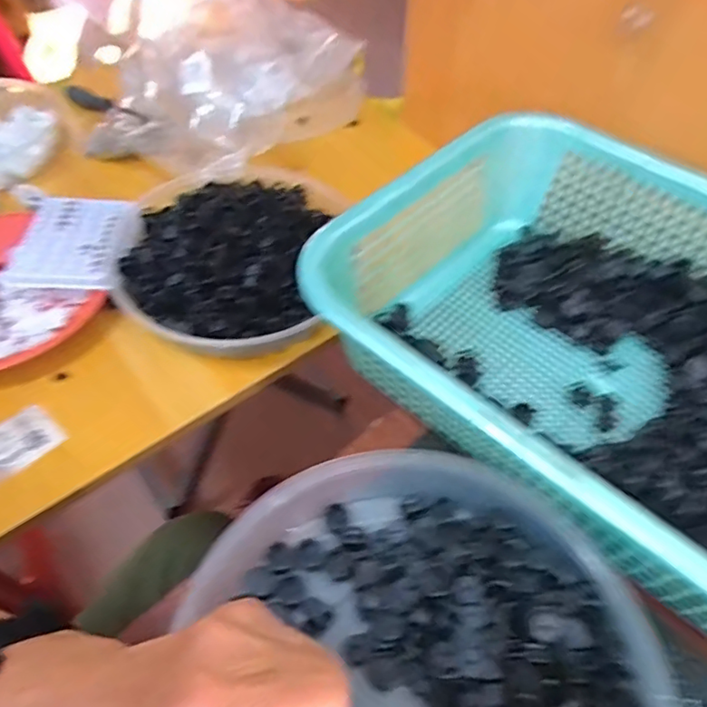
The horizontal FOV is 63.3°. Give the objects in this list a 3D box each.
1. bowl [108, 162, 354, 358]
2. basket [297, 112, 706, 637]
[{"bbox_3d":[-0.116,-0.094,0.525,0.196,0.054,0.229,3,53,3],"label":"bowl"},{"bbox_3d":[0.188,-0.010,0.394,0.380,0.097,0.288,35,61,24],"label":"basket"}]

